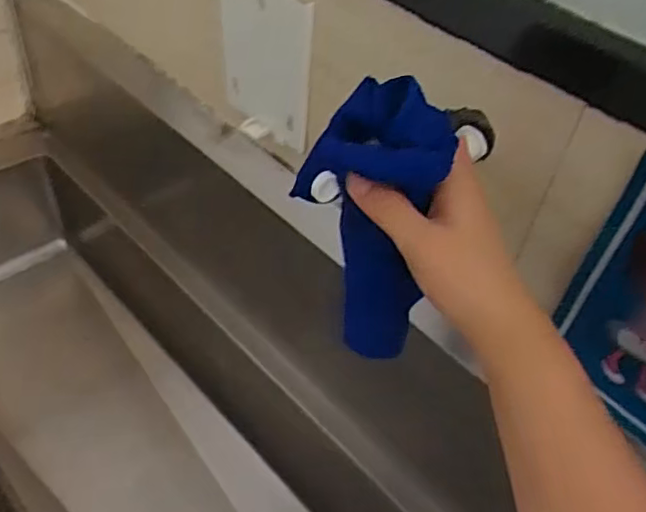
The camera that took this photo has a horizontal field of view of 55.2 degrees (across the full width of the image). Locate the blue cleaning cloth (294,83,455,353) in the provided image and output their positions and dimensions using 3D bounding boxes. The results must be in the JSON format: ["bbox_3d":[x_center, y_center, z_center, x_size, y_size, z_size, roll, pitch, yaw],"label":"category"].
[{"bbox_3d":[0.025,-0.010,0.359,0.077,0.174,0.051,3,25,-3],"label":"blue cleaning cloth"}]

